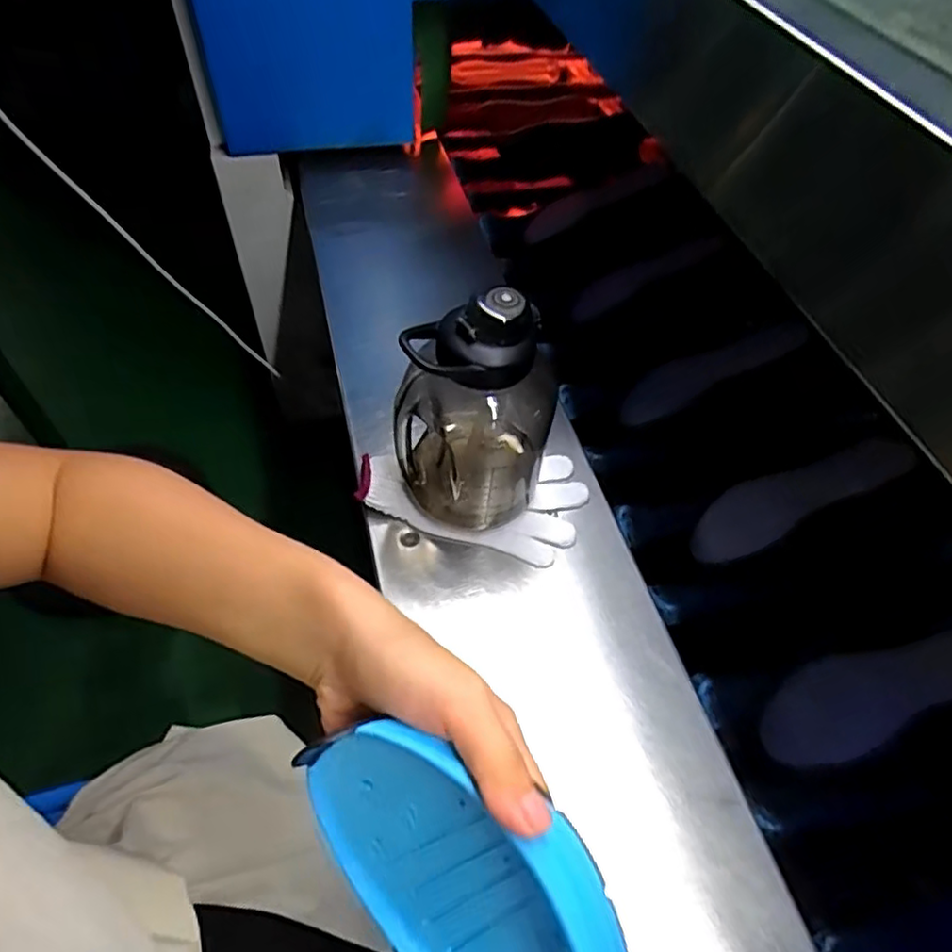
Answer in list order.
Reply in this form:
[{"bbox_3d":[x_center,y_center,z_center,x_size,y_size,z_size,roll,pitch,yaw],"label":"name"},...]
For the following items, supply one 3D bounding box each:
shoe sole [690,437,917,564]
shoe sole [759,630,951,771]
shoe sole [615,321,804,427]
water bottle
[{"bbox_3d":[0.323,0.019,0.655,0.225,0.014,0.066,-26,57,4],"label":"shoe sole"},{"bbox_3d":[0.356,0.176,0.541,0.234,0.017,0.072,-24,56,6],"label":"shoe sole"},{"bbox_3d":[0.273,-0.126,0.765,0.220,0.012,0.058,-25,55,9],"label":"shoe sole"},{"bbox_3d":[-0.001,-0.053,0.552,0.119,0.222,0.105,20,55,11],"label":"water bottle"}]

